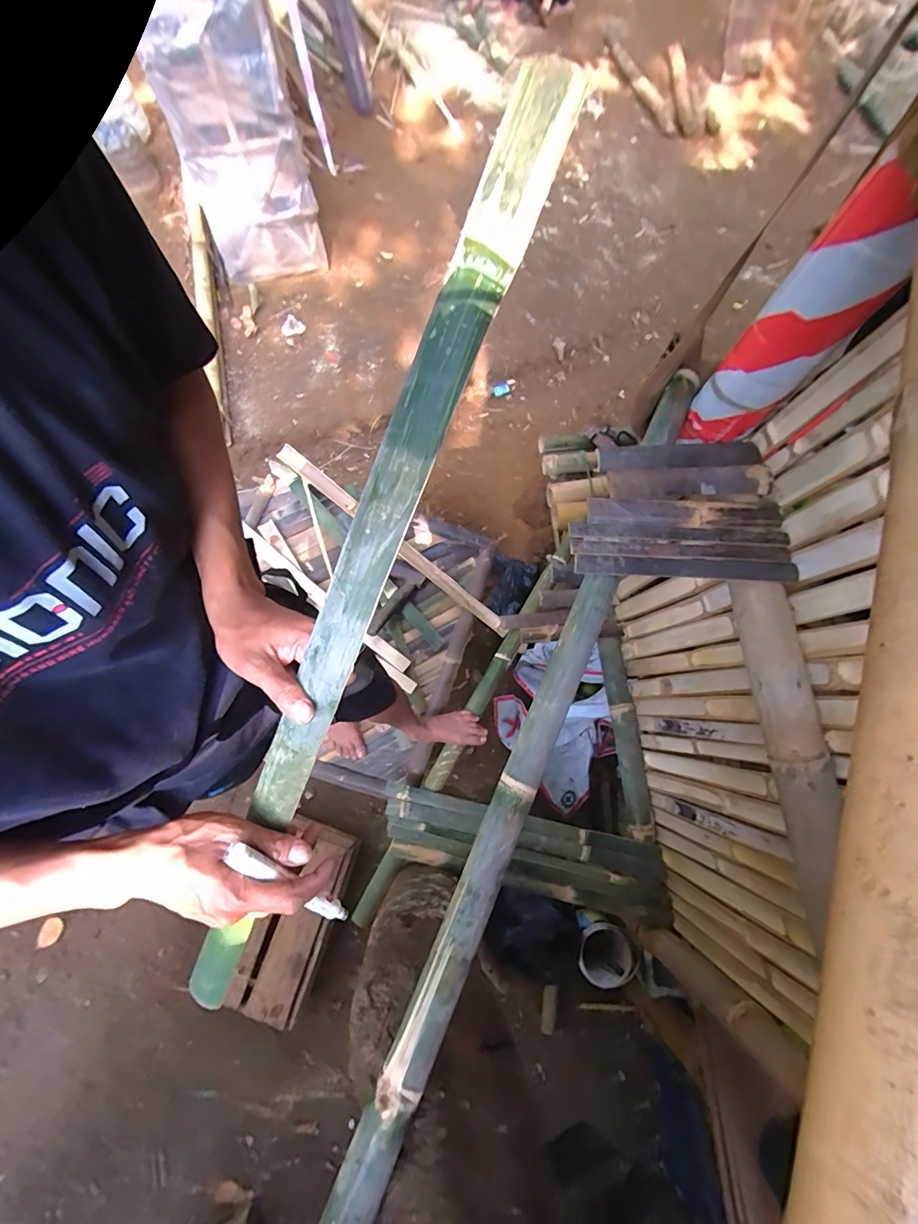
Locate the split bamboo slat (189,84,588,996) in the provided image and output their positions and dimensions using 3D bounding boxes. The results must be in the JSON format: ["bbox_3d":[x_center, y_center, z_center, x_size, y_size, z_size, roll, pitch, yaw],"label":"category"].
[{"bbox_3d":[-0.097,0.039,0.327,0.038,0.014,0.714,27,106,6],"label":"split bamboo slat"}]

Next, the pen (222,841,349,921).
[{"bbox_3d":[-0.129,0.219,0.354,0.014,0.010,0.133,-42,123,-13],"label":"pen"}]

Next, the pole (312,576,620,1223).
[{"bbox_3d":[0.042,0.317,0.583,0.051,0.037,0.834,25,76,6],"label":"pole"}]

